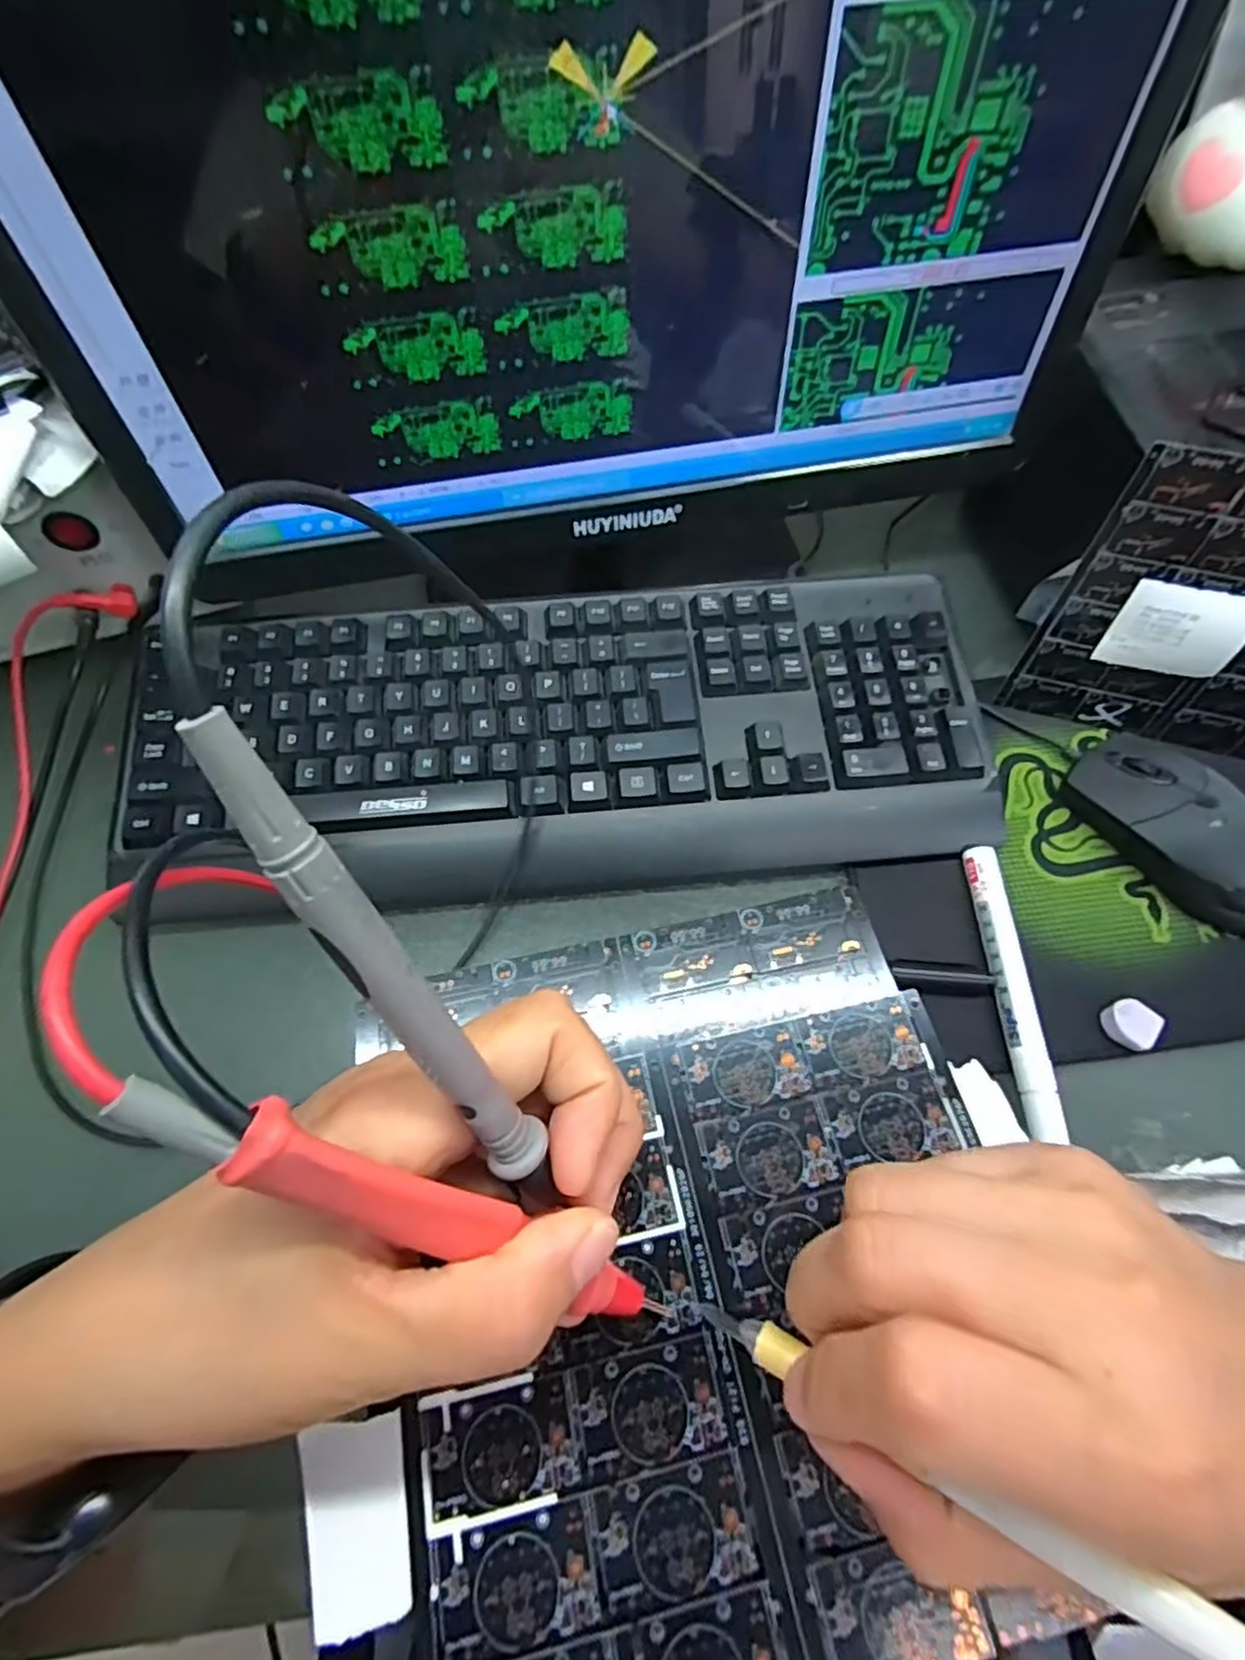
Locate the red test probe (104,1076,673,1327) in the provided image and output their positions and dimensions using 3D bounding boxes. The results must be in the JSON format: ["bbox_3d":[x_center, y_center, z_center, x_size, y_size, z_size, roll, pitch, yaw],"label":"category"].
[{"bbox_3d":[-0.032,0.082,0.146,0.010,0.142,0.013,0,54,50],"label":"red test probe"}]

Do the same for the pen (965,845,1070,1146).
[{"bbox_3d":[0.179,0.071,0.324,0.014,0.015,0.132,-1,65,-1],"label":"pen"}]

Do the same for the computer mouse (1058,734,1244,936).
[{"bbox_3d":[0.285,-0.002,0.351,0.060,0.037,0.116,-40,71,-17],"label":"computer mouse"}]

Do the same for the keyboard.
[{"bbox_3d":[-0.029,-0.046,0.363,0.427,0.039,0.162,-4,65,-2],"label":"keyboard"}]

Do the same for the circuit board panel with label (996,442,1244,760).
[{"bbox_3d":[0.299,-0.096,0.337,0.166,0.143,0.006,14,53,7],"label":"circuit board panel with label"}]

